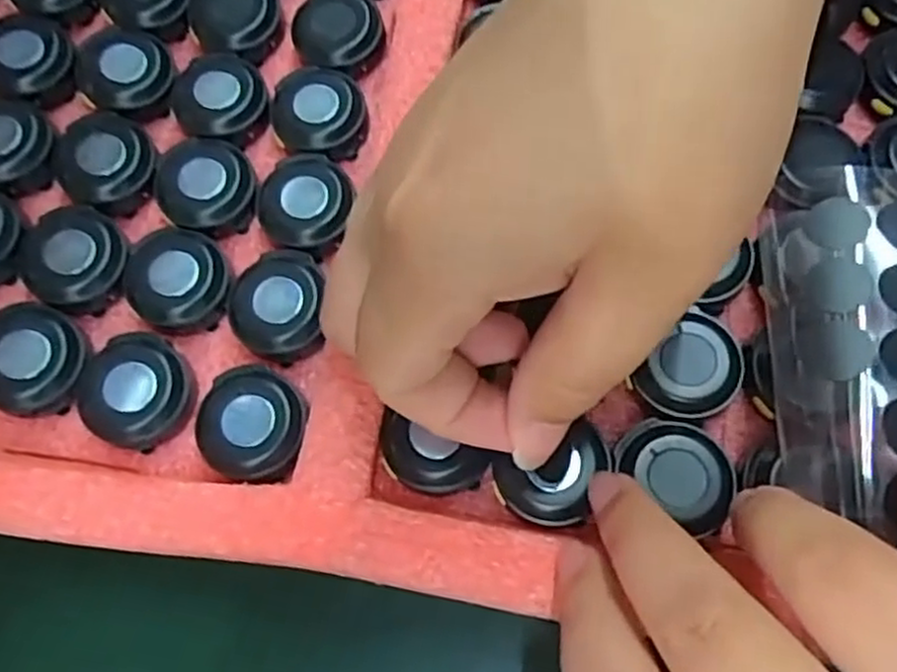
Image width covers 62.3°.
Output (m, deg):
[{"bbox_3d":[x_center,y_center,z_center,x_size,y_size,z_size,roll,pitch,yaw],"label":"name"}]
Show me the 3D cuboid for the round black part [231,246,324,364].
[{"bbox_3d":[-0.049,-0.009,0.212,0.026,0.012,0.032,-4,71,1],"label":"round black part"}]

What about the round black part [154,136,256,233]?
[{"bbox_3d":[-0.072,-0.045,0.222,0.028,0.009,0.029,-1,71,2],"label":"round black part"}]

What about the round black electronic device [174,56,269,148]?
[{"bbox_3d":[-0.072,-0.075,0.234,0.027,0.009,0.031,-38,74,-11],"label":"round black electronic device"}]

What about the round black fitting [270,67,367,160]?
[{"bbox_3d":[-0.040,-0.068,0.233,0.028,0.012,0.032,-14,71,-3],"label":"round black fitting"}]

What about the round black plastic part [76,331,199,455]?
[{"bbox_3d":[-0.085,0.015,0.204,0.028,0.012,0.030,-1,71,2],"label":"round black plastic part"}]

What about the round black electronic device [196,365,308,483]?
[{"bbox_3d":[-0.053,0.023,0.199,0.027,0.008,0.029,-1,71,2],"label":"round black electronic device"}]

